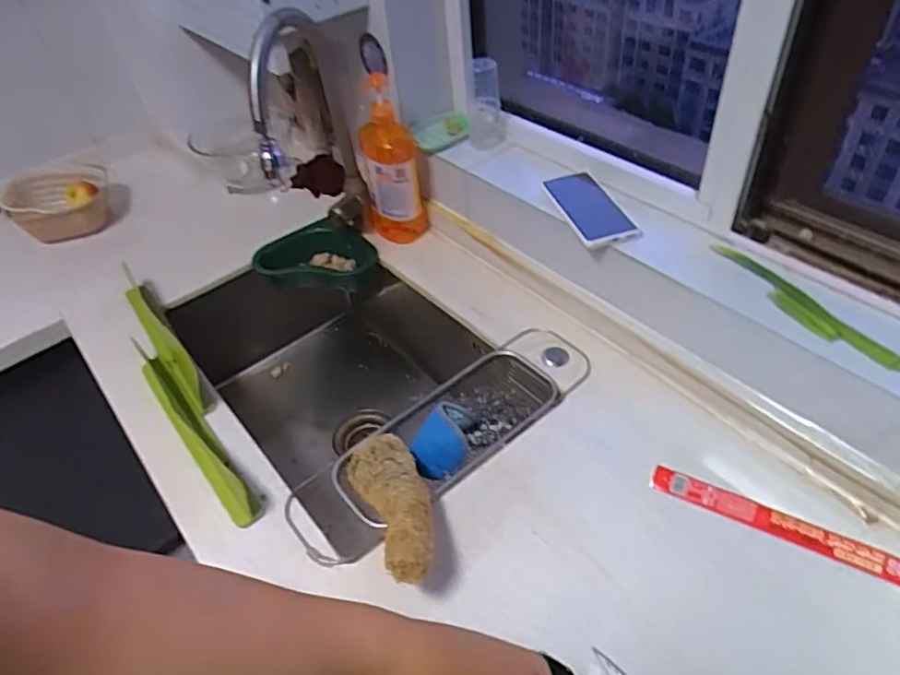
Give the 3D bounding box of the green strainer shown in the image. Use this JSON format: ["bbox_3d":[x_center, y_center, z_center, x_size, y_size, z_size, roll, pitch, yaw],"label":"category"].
[{"bbox_3d":[-0.235,-0.142,1.074,0.213,0.080,0.099,-4,44,3],"label":"green strainer"}]

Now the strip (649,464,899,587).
[{"bbox_3d":[0.344,0.197,0.647,0.254,0.006,0.032,19,68,23],"label":"strip"}]

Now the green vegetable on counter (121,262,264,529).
[{"bbox_3d":[-0.381,0.062,0.848,0.064,0.052,0.506,-29,48,-21],"label":"green vegetable on counter"}]

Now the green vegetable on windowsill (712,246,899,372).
[{"bbox_3d":[0.387,-0.040,0.680,0.034,0.019,0.232,-21,46,-14],"label":"green vegetable on windowsill"}]

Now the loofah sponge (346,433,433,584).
[{"bbox_3d":[-0.063,0.179,0.665,0.076,0.044,0.210,-19,29,-12],"label":"loofah sponge"}]

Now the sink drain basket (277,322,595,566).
[{"bbox_3d":[-0.002,0.122,0.780,0.428,0.053,0.133,-33,50,-25],"label":"sink drain basket"}]

